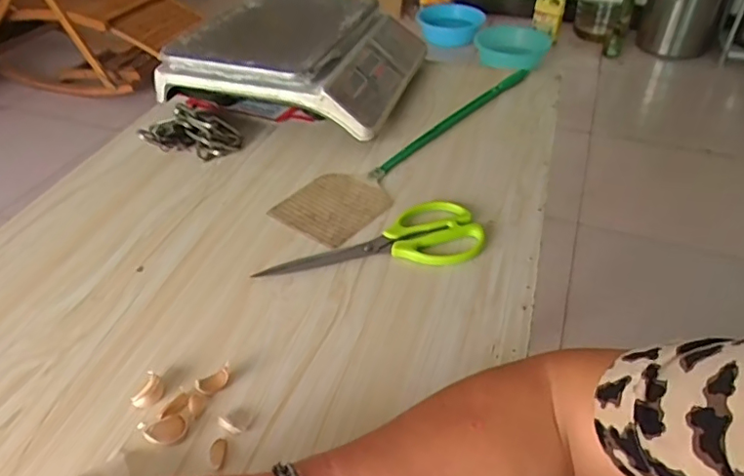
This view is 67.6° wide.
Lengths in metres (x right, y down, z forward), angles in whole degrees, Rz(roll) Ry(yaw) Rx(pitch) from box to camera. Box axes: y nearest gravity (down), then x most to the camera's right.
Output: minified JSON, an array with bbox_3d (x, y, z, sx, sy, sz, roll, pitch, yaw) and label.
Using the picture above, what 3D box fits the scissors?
[{"bbox_3d":[0.002,0.002,0.598,0.236,0.015,0.083,-7,41,-8],"label":"scissors"}]

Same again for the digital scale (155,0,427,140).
[{"bbox_3d":[-0.108,-0.290,0.848,0.325,0.110,0.293,10,42,12],"label":"digital scale"}]

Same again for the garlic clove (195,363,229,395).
[{"bbox_3d":[-0.131,0.119,0.466,0.031,0.013,0.011,-31,50,-31],"label":"garlic clove"}]

